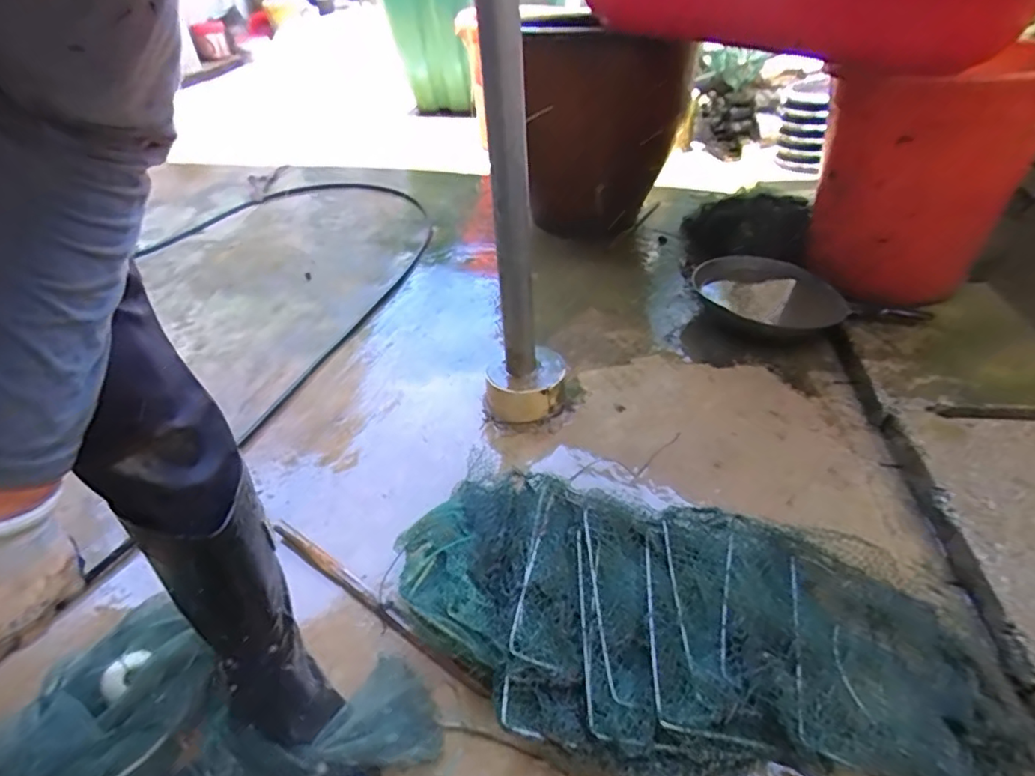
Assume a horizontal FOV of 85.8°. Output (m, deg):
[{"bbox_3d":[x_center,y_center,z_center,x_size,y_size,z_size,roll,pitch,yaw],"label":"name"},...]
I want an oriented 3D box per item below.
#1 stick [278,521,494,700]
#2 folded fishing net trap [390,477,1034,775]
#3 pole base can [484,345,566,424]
[{"bbox_3d":[-0.210,0.302,0.791,0.415,0.016,0.024,25,46,27],"label":"stick"},{"bbox_3d":[0.214,0.305,0.718,0.737,0.102,0.359,6,40,7],"label":"folded fishing net trap"},{"bbox_3d":[0.017,-0.001,1.088,0.149,0.092,0.123,-11,41,-13],"label":"pole base can"}]

